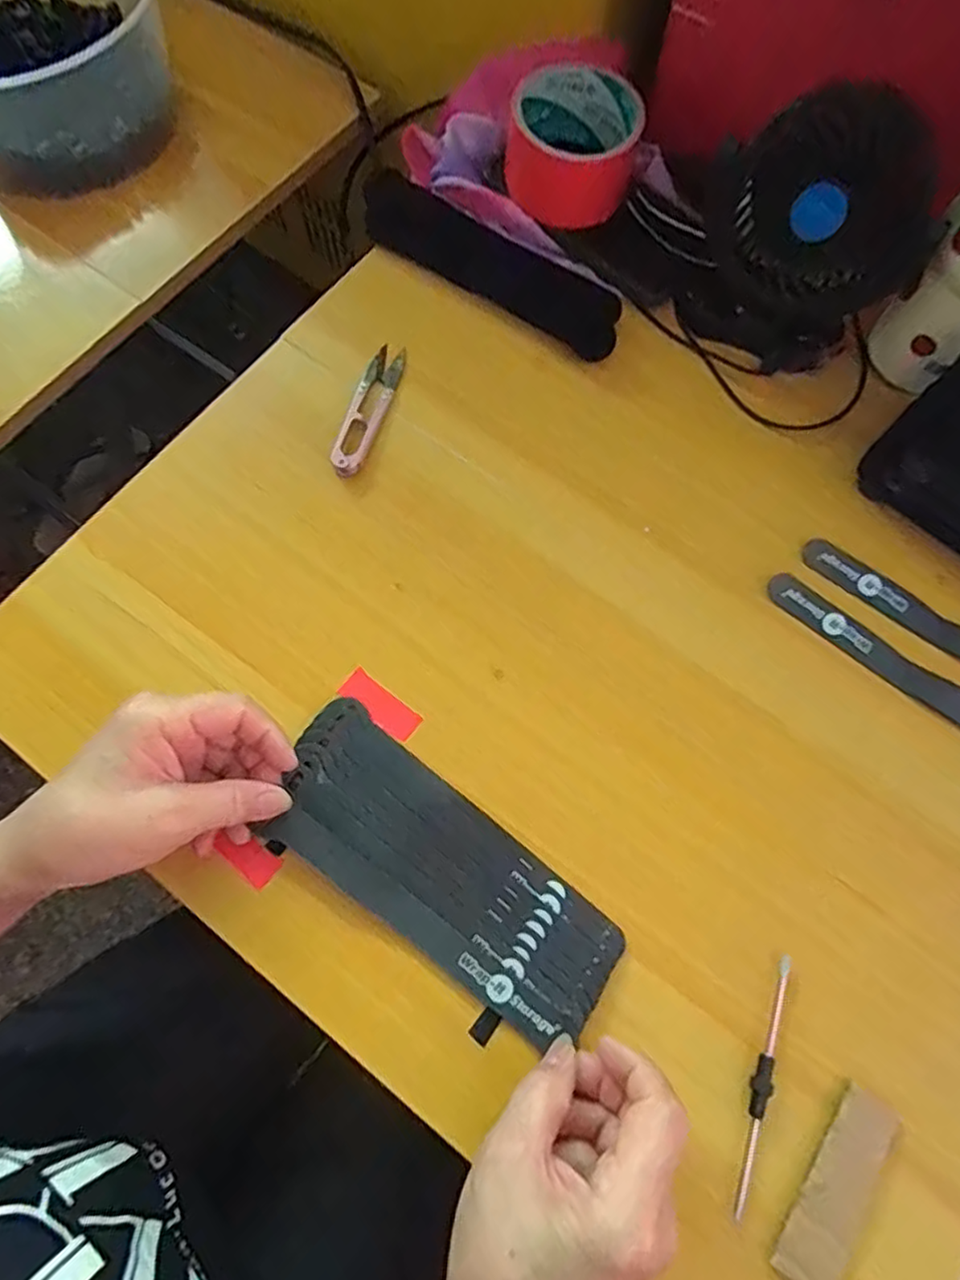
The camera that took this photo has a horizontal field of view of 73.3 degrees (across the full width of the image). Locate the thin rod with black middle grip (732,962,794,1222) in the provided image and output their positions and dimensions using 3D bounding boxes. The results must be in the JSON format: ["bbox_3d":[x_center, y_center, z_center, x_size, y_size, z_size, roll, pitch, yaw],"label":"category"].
[{"bbox_3d":[0.135,0.210,0.308,0.010,0.009,0.112,22,75,7],"label":"thin rod with black middle grip"}]

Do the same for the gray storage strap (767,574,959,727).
[{"bbox_3d":[0.252,0.024,0.367,0.193,0.005,0.023,36,77,11],"label":"gray storage strap"}]

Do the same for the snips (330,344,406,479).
[{"bbox_3d":[-0.072,-0.151,0.413,0.023,0.009,0.101,15,74,5],"label":"snips"}]

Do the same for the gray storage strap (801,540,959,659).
[{"bbox_3d":[0.278,-0.001,0.374,0.192,0.004,0.024,34,76,10],"label":"gray storage strap"}]

